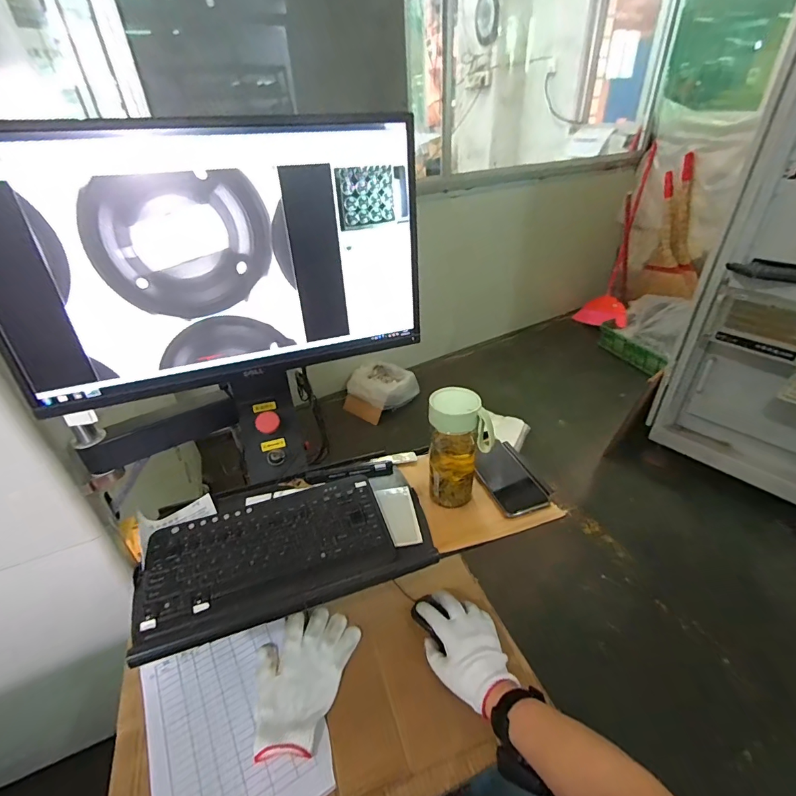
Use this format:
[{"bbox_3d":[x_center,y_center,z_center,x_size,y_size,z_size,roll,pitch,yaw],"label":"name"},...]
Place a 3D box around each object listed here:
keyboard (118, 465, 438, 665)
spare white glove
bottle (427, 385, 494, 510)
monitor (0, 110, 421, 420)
[{"bbox_3d":[-0.146,0.206,0.572,0.376,0.034,0.177,-14,36,-16],"label":"keyboard"},{"bbox_3d":[-0.148,0.402,0.606,0.130,0.017,0.193,9,36,17],"label":"spare white glove"},{"bbox_3d":[0.087,0.073,0.608,0.083,0.168,0.070,-5,34,-4],"label":"bottle"},{"bbox_3d":[-0.230,-0.177,0.555,0.552,0.315,0.045,-14,36,-16],"label":"monitor"}]

